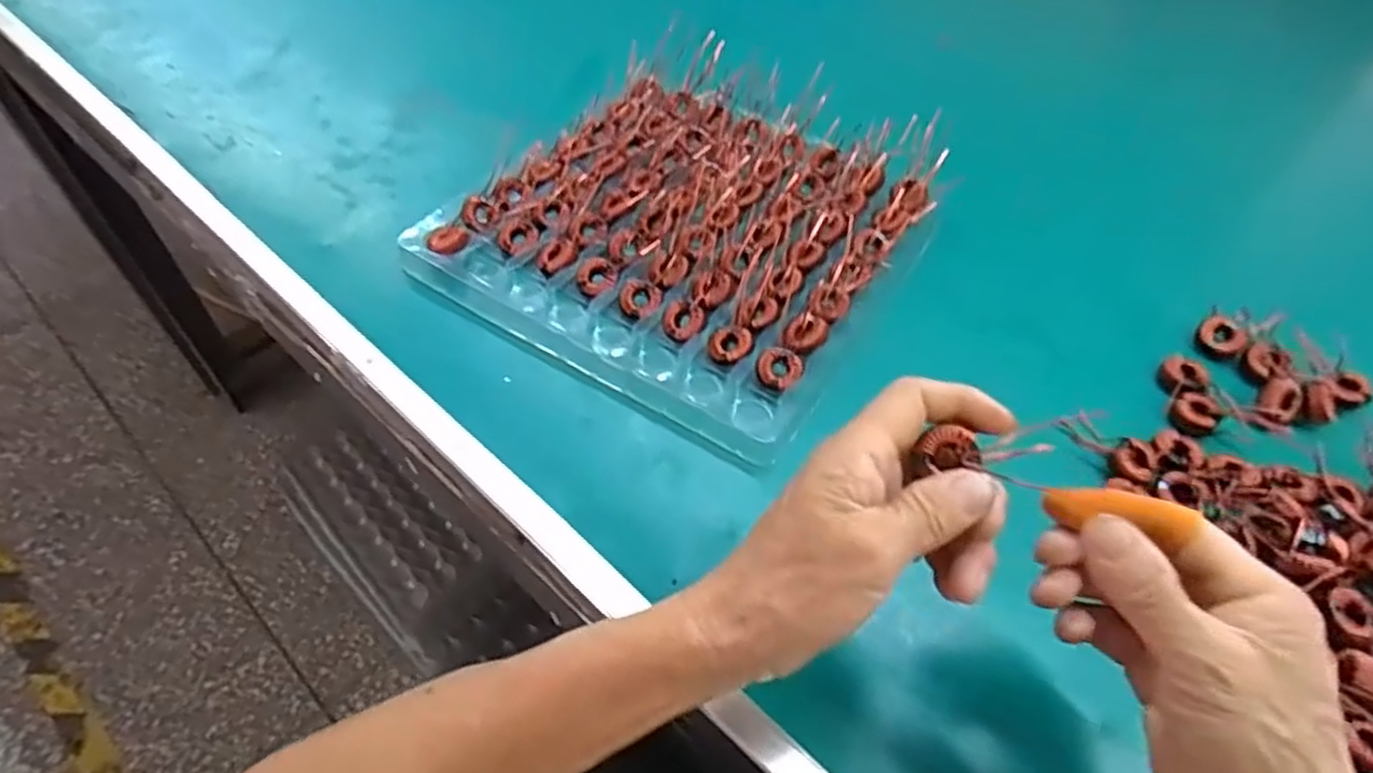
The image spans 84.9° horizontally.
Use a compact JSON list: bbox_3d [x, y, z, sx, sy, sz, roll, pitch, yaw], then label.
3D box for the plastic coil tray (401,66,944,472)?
[{"bbox_3d":[0.003,-0.107,0.524,0.280,0.034,0.267,29,56,18],"label":"plastic coil tray"}]

